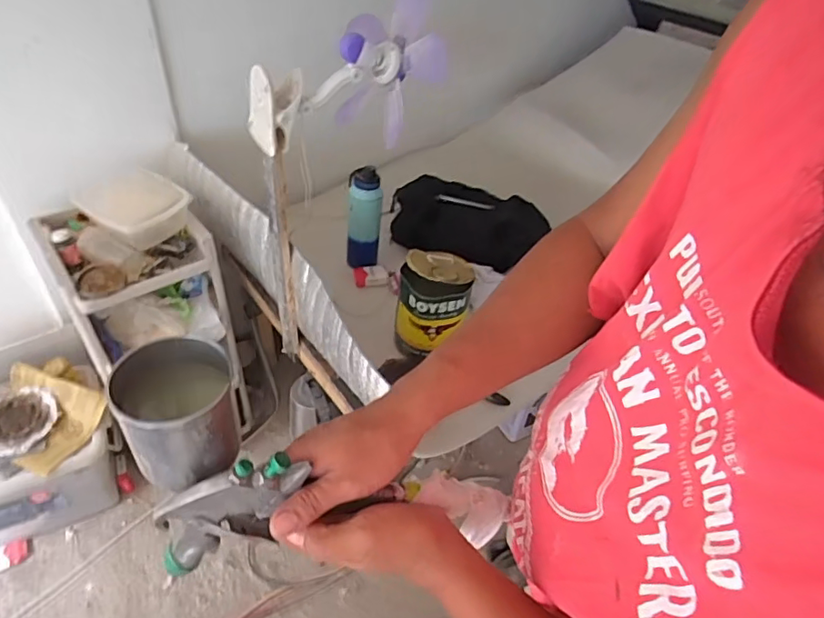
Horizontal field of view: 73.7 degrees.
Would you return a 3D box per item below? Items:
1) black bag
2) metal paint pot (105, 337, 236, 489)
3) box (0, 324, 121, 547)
[{"bbox_3d":[0.159,-0.246,1.585,0.427,0.106,0.232,14,43,10],"label":"black bag"},{"bbox_3d":[-0.163,0.071,0.389,0.072,0.069,0.074,-13,45,-19],"label":"metal paint pot"},{"bbox_3d":[-1.032,0.349,1.432,0.491,0.321,0.400,-15,46,-21],"label":"box"}]

